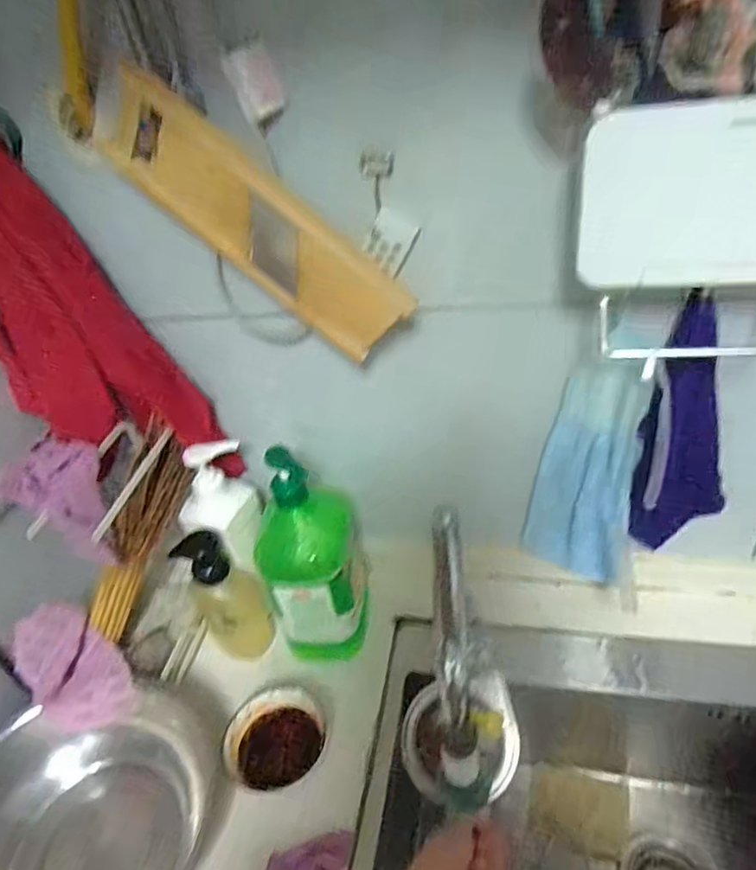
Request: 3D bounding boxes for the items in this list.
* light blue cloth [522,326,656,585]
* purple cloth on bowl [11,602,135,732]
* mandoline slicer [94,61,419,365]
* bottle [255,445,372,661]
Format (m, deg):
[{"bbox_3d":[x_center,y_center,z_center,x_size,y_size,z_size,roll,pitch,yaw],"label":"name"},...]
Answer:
[{"bbox_3d":[0.228,0.038,0.679,0.109,0.338,0.025,10,44,20],"label":"light blue cloth"},{"bbox_3d":[-0.338,0.261,0.680,0.109,0.101,0.091,29,53,35],"label":"purple cloth on bowl"},{"bbox_3d":[-0.107,-0.185,0.554,0.291,0.118,0.034,37,44,-12],"label":"mandoline slicer"},{"bbox_3d":[-0.074,0.150,0.723,0.122,0.272,0.103,-11,41,-4],"label":"bottle"}]

